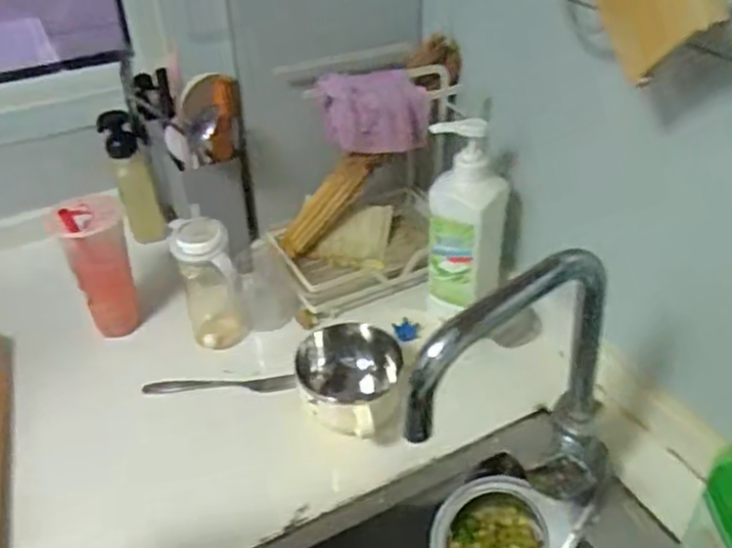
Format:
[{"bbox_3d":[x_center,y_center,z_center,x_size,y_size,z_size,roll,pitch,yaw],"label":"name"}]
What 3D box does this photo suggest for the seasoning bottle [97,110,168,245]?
[{"bbox_3d":[-0.346,-0.139,1.068,0.057,0.205,0.051,-13,39,-15],"label":"seasoning bottle"}]

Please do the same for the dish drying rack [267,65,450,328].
[{"bbox_3d":[-0.003,-0.120,0.941,0.234,0.295,0.193,-6,37,-6],"label":"dish drying rack"}]

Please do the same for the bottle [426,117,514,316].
[{"bbox_3d":[0.122,-0.062,0.857,0.087,0.234,0.062,4,38,8],"label":"bottle"}]

